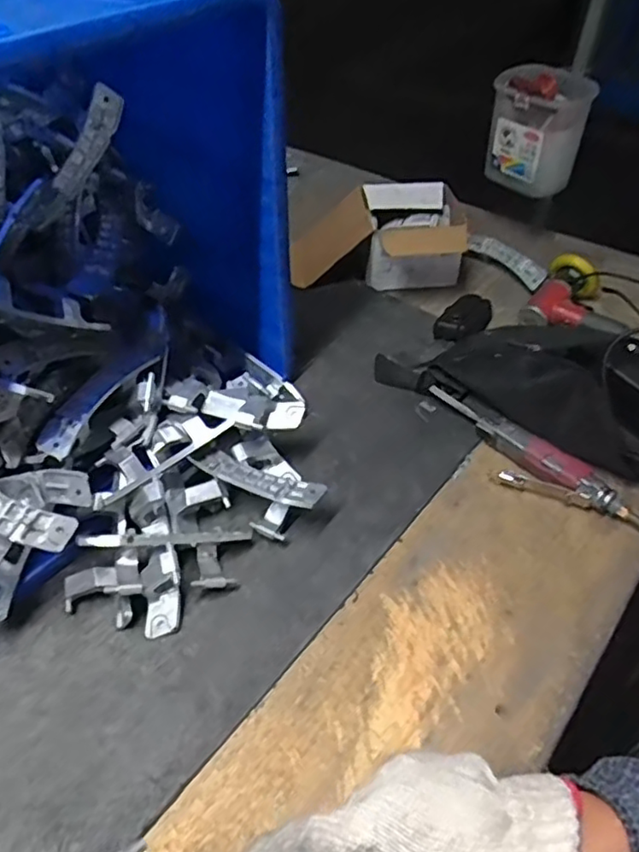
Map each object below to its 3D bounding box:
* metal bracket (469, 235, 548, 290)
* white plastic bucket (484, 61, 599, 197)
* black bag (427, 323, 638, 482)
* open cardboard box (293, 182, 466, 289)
[{"bbox_3d":[0.283,-0.254,0.935,0.012,0.034,0.145,-8,43,-41],"label":"metal bracket"},{"bbox_3d":[0.326,-0.451,0.926,0.135,0.159,0.137,15,47,13],"label":"white plastic bucket"},{"bbox_3d":[0.295,-0.051,0.703,0.198,0.079,0.288,-34,55,-30],"label":"black bag"},{"bbox_3d":[0.084,-0.285,0.916,0.245,0.105,0.127,1,45,0],"label":"open cardboard box"}]

